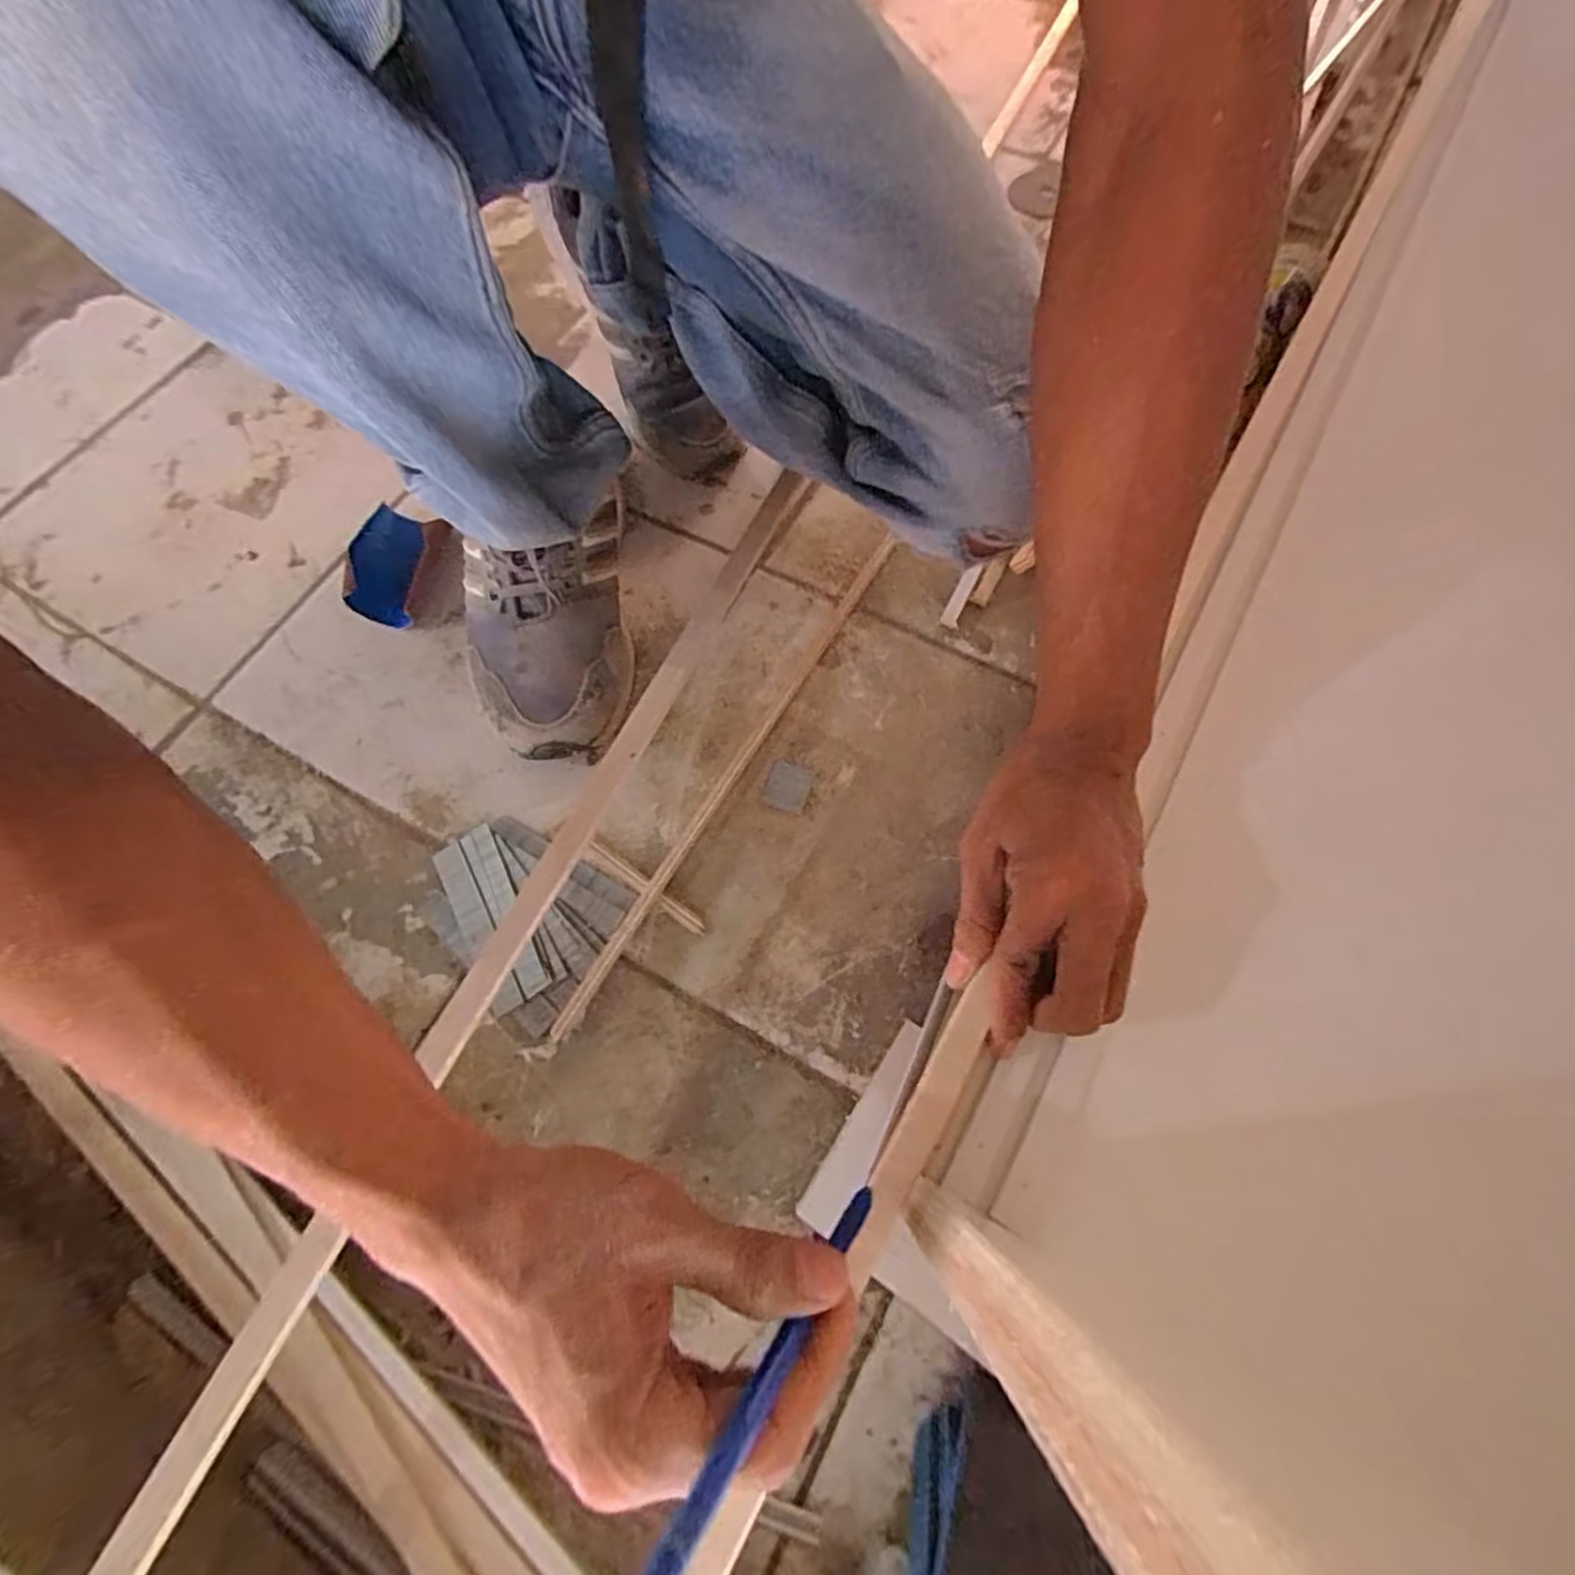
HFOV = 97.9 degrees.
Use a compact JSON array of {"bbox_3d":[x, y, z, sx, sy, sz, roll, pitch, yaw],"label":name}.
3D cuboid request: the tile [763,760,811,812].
[{"bbox_3d":[0.000,-0.002,0.464,0.027,0.004,0.032,18,70,10],"label":"tile"}]

